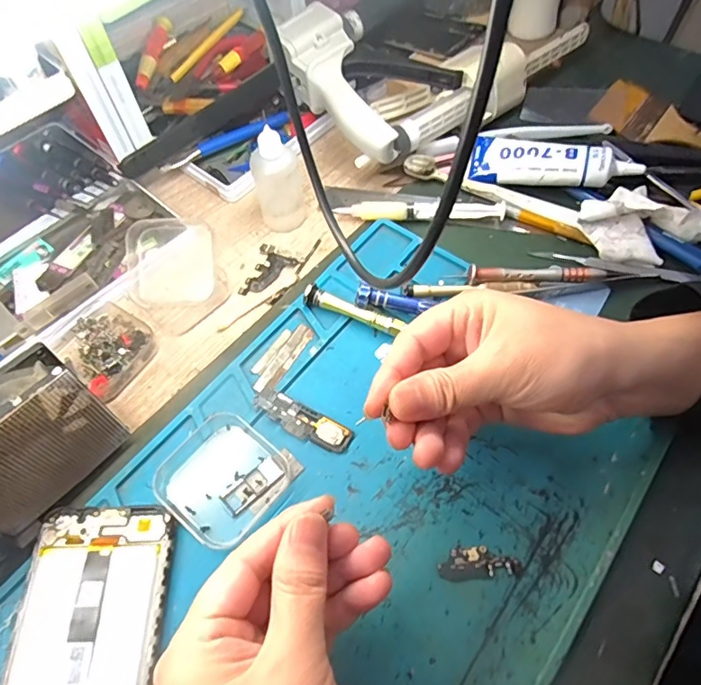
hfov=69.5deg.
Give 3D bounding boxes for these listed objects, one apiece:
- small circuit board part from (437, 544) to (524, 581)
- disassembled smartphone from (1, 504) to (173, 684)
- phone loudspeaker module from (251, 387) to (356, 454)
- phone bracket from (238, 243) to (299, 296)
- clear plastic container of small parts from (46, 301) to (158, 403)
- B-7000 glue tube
[{"bbox_3d":[0.069,0.117,0.270,0.044,0.004,0.016,-4,59,-1],"label":"small circuit board part"},{"bbox_3d":[-0.130,0.166,0.241,0.073,0.012,0.169,-2,59,1],"label":"disassembled smartphone"},{"bbox_3d":[-0.031,0.049,0.315,0.065,0.004,0.019,25,63,16],"label":"phone loudspeaker module"},{"bbox_3d":[-0.067,-0.055,0.382,0.031,0.004,0.046,35,66,20],"label":"phone bracket"},{"bbox_3d":[-0.168,0.001,0.346,0.062,0.019,0.054,36,67,21],"label":"clear plastic container of small parts"},{"bbox_3d":[0.161,-0.146,0.405,0.124,0.032,0.038,10,60,8],"label":"B-7000 glue tube"}]

